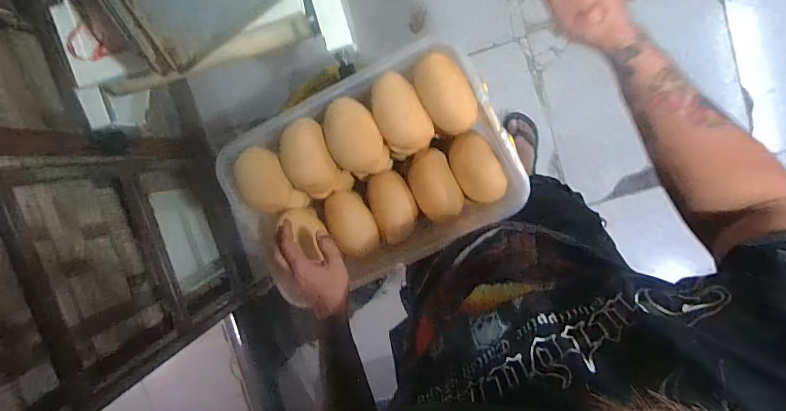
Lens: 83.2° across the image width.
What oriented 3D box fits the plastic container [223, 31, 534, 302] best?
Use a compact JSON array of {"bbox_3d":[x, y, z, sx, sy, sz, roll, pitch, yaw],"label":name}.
[{"bbox_3d":[-0.037,-0.049,0.832,0.483,0.135,0.344,-25,95,7],"label":"plastic container"}]

